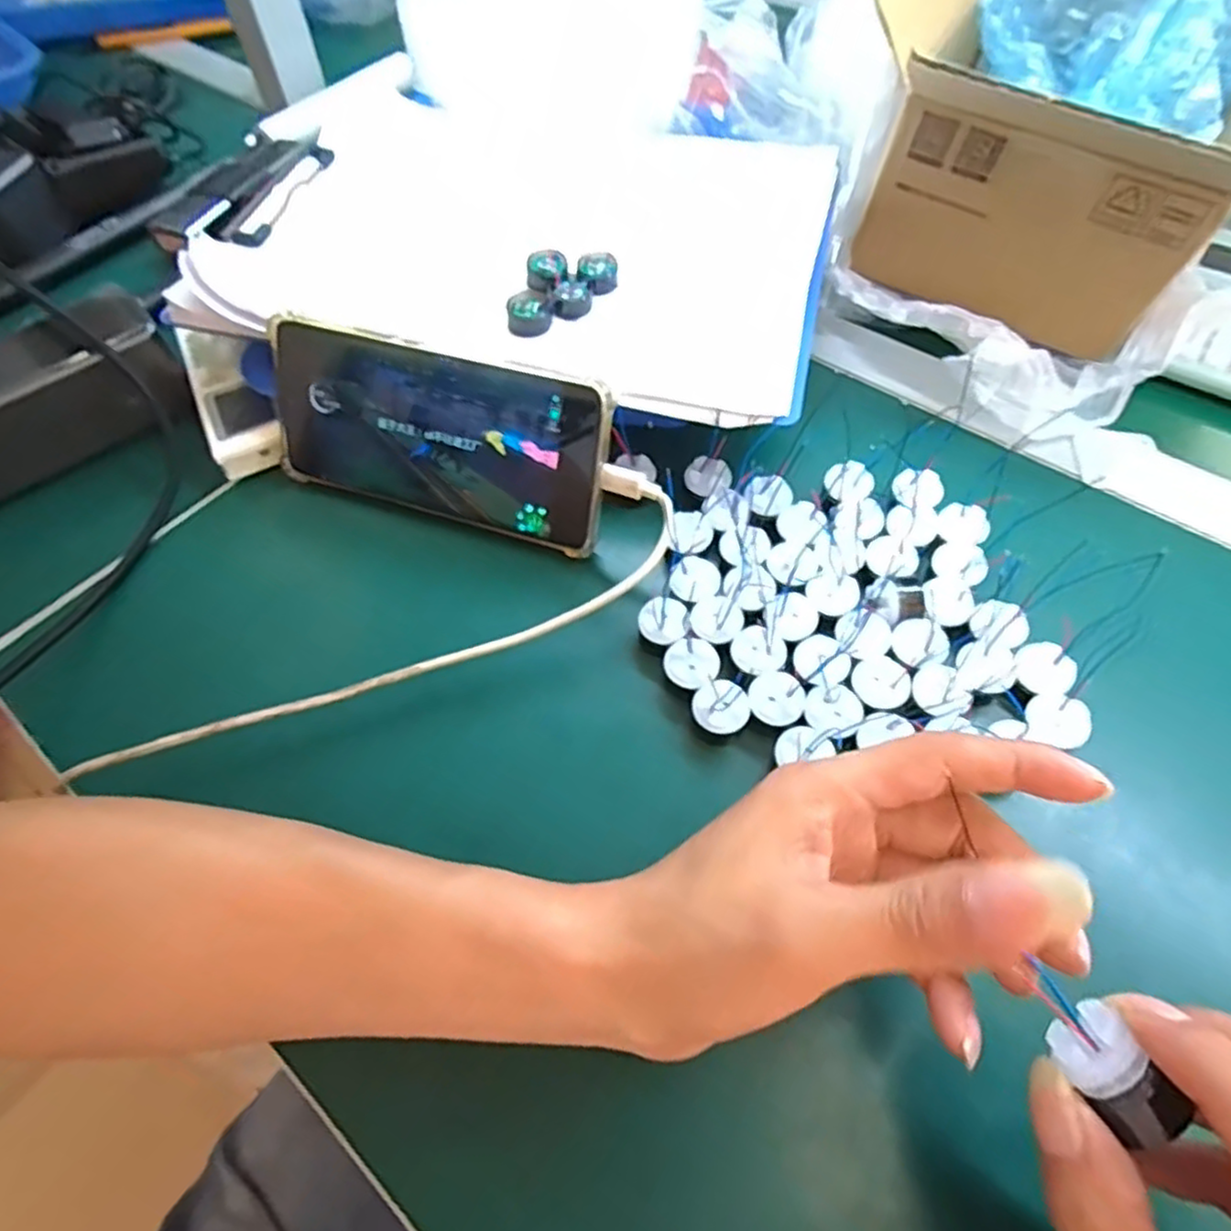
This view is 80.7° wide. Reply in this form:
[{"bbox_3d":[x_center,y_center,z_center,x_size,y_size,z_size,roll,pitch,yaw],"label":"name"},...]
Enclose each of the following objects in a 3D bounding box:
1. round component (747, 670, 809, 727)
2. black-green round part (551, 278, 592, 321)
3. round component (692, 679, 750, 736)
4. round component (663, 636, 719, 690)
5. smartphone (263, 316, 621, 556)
[{"bbox_3d":[0.064,0.032,0.284,0.022,0.004,0.022,-1,57,2],"label":"round component"},{"bbox_3d":[-0.021,-0.153,0.349,0.018,0.012,0.019,-1,57,2],"label":"black-green round part"},{"bbox_3d":[0.042,0.036,0.283,0.022,0.004,0.022,27,62,18],"label":"round component"},{"bbox_3d":[0.031,0.019,0.293,0.022,0.004,0.021,25,61,17],"label":"round component"},{"bbox_3d":[-0.084,-0.083,0.334,0.167,0.080,0.010,17,32,13],"label":"smartphone"}]

